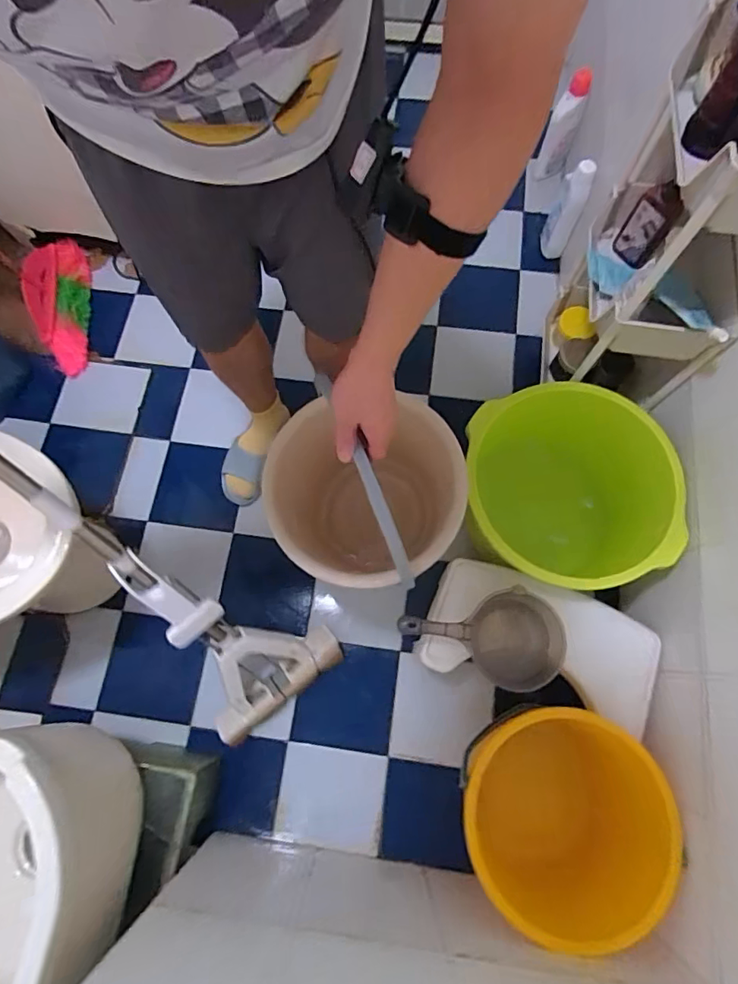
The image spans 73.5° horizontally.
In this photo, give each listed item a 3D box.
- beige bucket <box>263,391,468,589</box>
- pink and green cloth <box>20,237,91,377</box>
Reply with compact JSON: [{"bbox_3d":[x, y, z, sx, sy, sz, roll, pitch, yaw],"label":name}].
[{"bbox_3d":[-0.006,0.036,0.838,0.288,0.295,0.266,0,72,0],"label":"beige bucket"},{"bbox_3d":[-0.779,-0.485,1.257,0.098,0.137,0.388,-8,72,-3],"label":"pink and green cloth"}]

